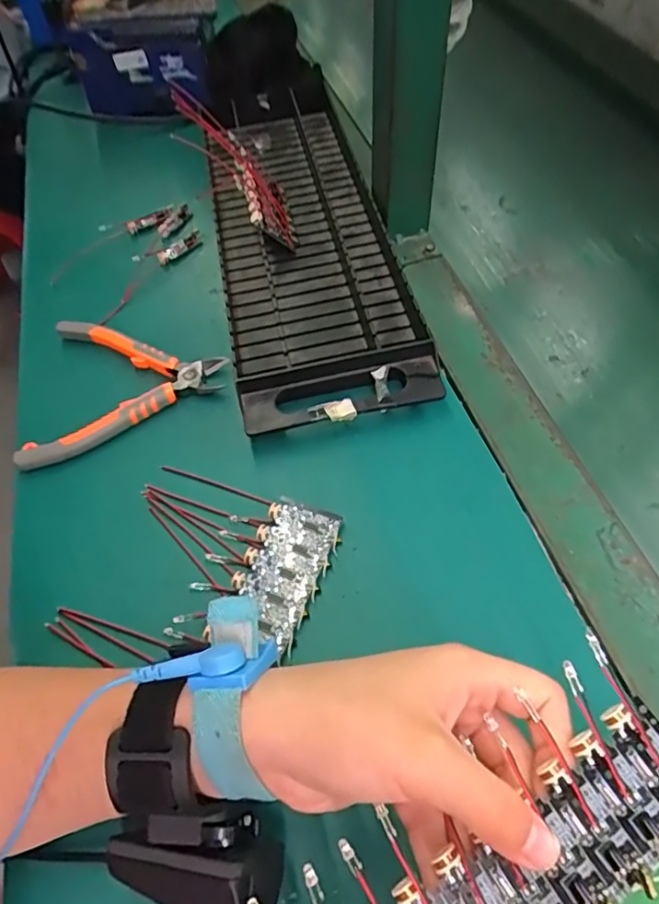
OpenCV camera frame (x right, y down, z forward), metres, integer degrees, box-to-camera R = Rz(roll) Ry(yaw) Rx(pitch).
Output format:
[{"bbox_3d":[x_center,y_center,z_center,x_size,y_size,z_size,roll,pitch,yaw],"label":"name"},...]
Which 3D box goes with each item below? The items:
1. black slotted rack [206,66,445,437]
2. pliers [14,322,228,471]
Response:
[{"bbox_3d":[-0.031,-0.201,0.501,0.142,0.034,0.441,-13,56,-3],"label":"black slotted rack"},{"bbox_3d":[-0.146,-0.047,0.414,0.135,0.013,0.124,0,56,5],"label":"pliers"}]

